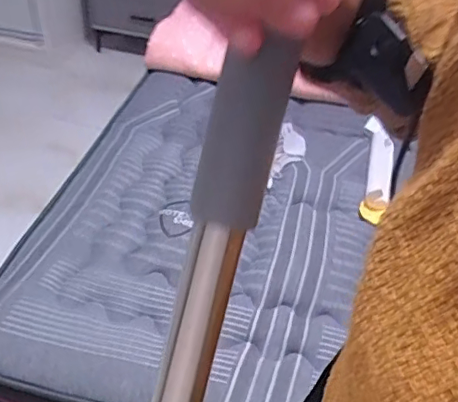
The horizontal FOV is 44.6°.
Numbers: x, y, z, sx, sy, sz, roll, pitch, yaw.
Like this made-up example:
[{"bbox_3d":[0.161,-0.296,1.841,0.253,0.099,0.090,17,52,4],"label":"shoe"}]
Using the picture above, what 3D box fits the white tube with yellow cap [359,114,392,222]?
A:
[{"bbox_3d":[0.319,-0.077,1.192,0.055,0.056,0.260,11,57,4],"label":"white tube with yellow cap"}]

